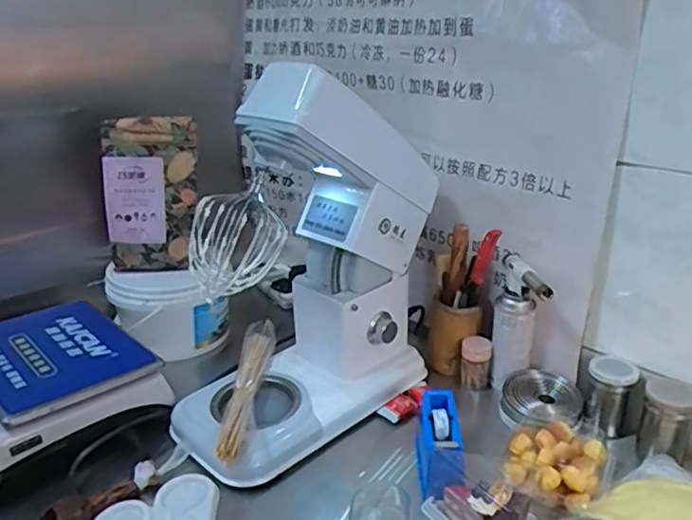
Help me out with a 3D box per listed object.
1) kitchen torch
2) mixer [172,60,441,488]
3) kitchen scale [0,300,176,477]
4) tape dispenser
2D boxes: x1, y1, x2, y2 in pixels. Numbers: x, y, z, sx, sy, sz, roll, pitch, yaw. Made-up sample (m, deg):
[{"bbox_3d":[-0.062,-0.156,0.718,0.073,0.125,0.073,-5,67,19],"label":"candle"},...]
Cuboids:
[{"bbox_3d":[0.286,0.105,0.996,0.082,0.210,0.081,6,24,17],"label":"kitchen torch"},{"bbox_3d":[-0.044,-0.016,0.936,0.488,0.518,0.216,-20,29,-38],"label":"mixer"},{"bbox_3d":[-0.506,0.197,0.953,0.326,0.107,0.309,-21,30,-40],"label":"kitchen scale"},{"bbox_3d":[0.130,0.260,0.843,0.060,0.092,0.144,0,23,3],"label":"tape dispenser"}]

